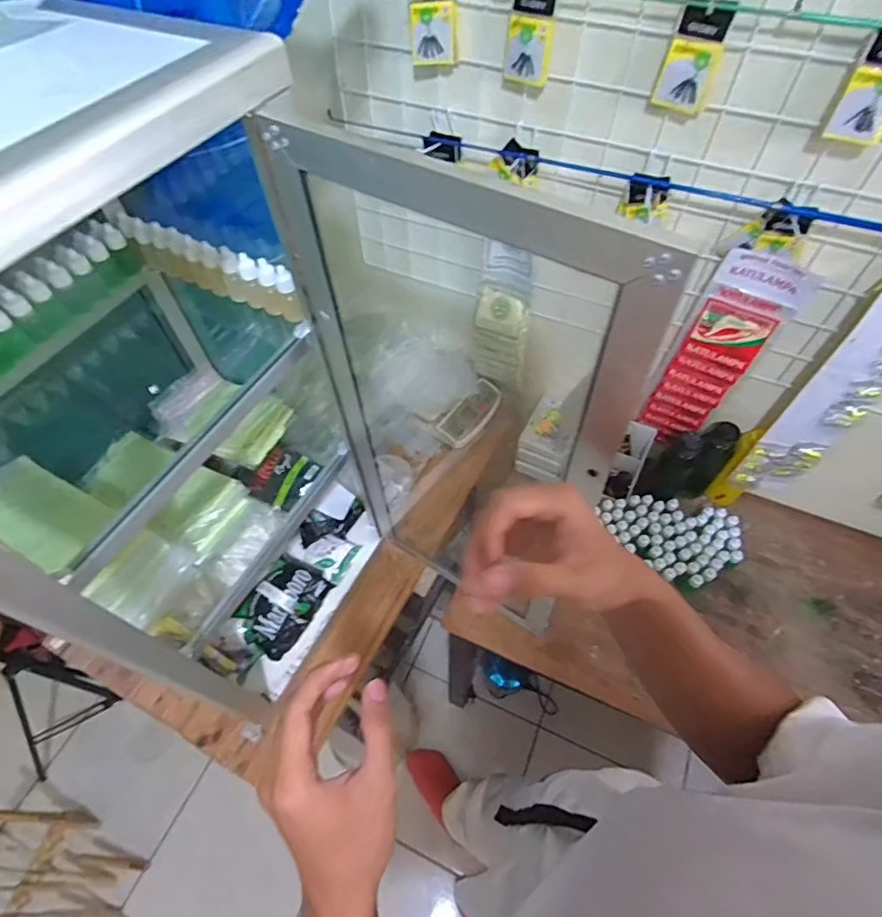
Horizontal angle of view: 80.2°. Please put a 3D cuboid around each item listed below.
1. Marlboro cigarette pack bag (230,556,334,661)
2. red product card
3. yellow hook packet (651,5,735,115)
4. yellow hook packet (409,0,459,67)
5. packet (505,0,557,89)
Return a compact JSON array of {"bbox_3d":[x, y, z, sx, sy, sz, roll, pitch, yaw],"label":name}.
[{"bbox_3d":[-0.229,0.210,0.759,0.079,0.058,0.133,26,60,16],"label":"Marlboro cigarette pack bag"},{"bbox_3d":[0.424,-0.148,0.820,0.109,0.385,0.022,25,58,14],"label":"red product card"},{"bbox_3d":[0.266,-0.420,0.556,0.053,0.088,0.023,14,57,9],"label":"yellow hook packet"},{"bbox_3d":[-0.008,-0.518,0.615,0.054,0.092,0.024,-4,56,-3],"label":"yellow hook packet"},{"bbox_3d":[0.103,-0.485,0.601,0.049,0.099,0.019,23,59,15],"label":"packet"}]

